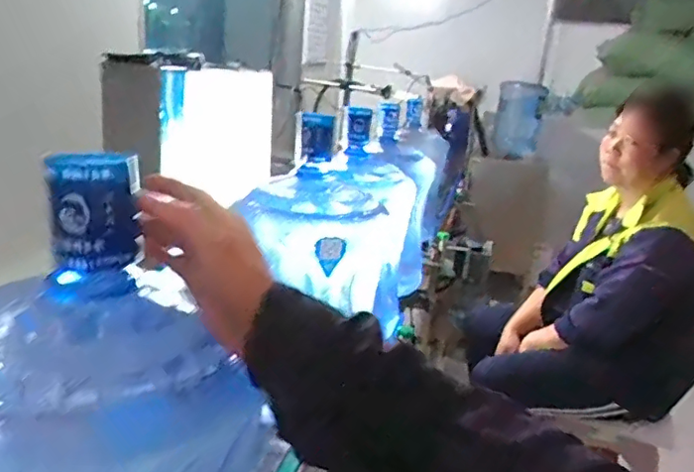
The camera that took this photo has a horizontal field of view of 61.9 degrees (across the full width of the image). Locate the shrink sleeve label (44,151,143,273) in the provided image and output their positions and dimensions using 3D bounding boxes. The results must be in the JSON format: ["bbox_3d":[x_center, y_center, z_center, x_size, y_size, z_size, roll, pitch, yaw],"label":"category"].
[{"bbox_3d":[-0.177,-0.019,0.411,0.034,0.077,0.058,12,13,22],"label":"shrink sleeve label"}]

